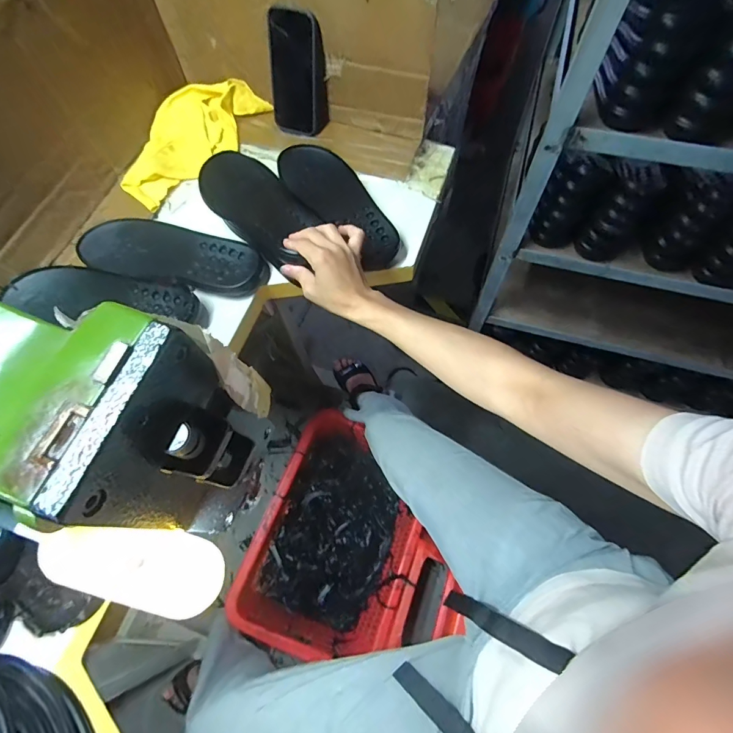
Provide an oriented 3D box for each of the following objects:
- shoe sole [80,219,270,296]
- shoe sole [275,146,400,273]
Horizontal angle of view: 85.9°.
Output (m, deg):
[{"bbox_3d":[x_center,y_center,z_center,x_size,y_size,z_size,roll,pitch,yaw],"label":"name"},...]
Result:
[{"bbox_3d":[-0.294,-0.165,0.595,0.290,0.021,0.099,16,67,9],"label":"shoe sole"},{"bbox_3d":[-0.039,-0.262,0.617,0.099,0.024,0.277,-33,68,-12],"label":"shoe sole"}]

